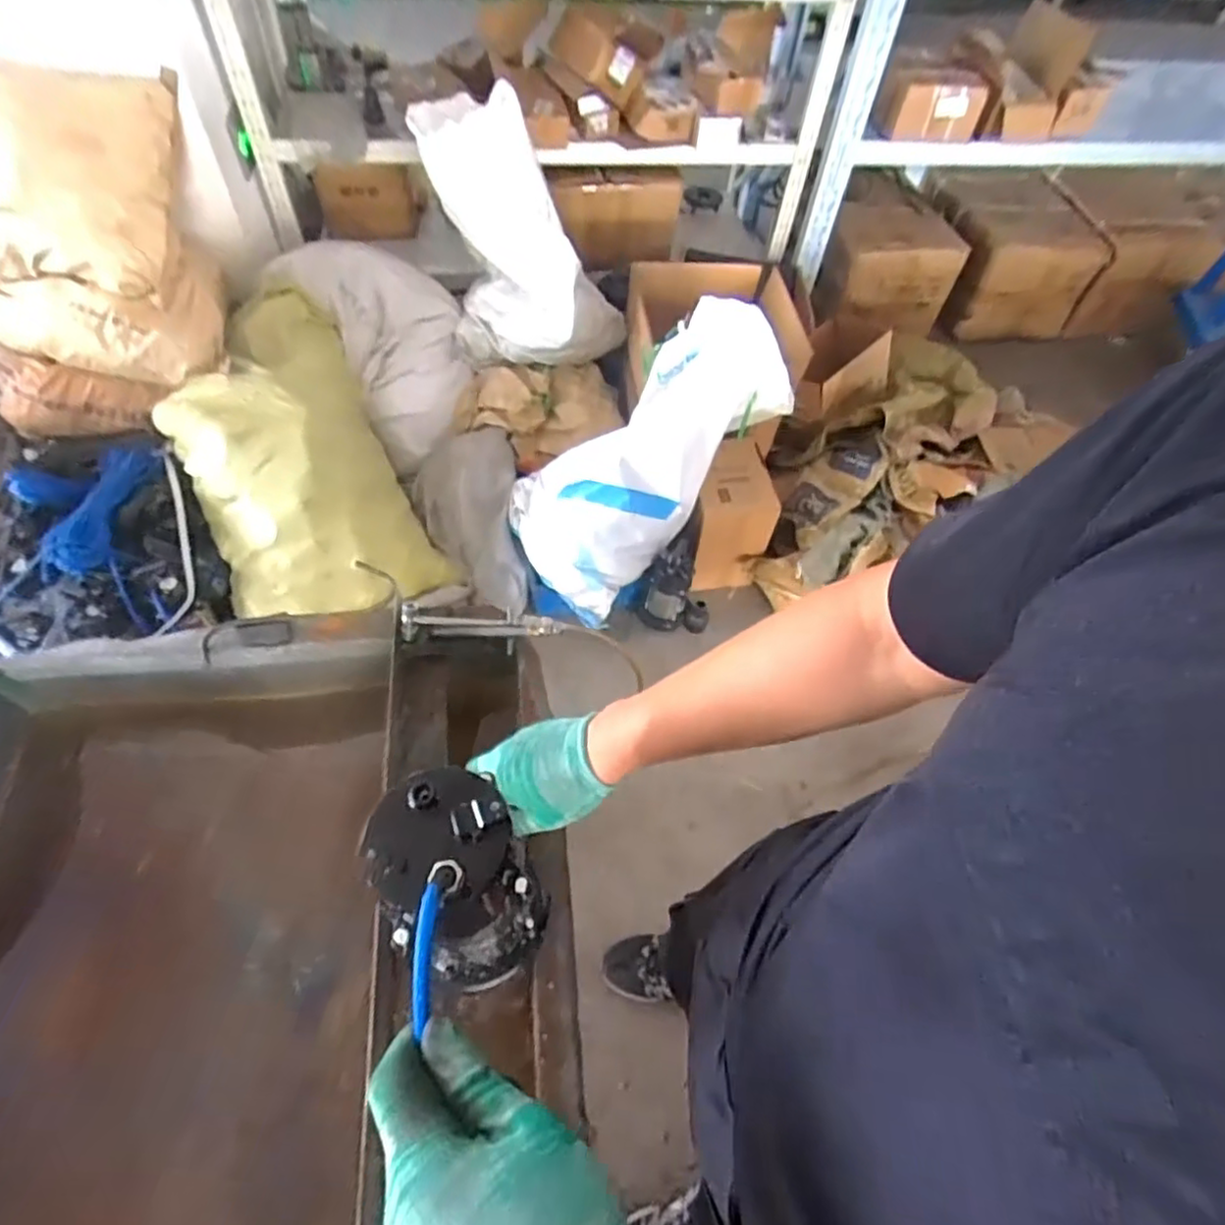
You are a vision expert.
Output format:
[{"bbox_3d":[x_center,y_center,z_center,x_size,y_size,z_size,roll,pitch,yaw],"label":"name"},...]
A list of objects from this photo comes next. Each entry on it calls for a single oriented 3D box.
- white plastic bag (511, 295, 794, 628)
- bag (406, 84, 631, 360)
[{"bbox_3d":[0.038,-0.356,1.479,0.359,0.206,0.701,45,101,22],"label":"white plastic bag"},{"bbox_3d":[-0.180,-0.871,1.600,0.467,0.599,0.227,-16,60,-14],"label":"bag"}]

